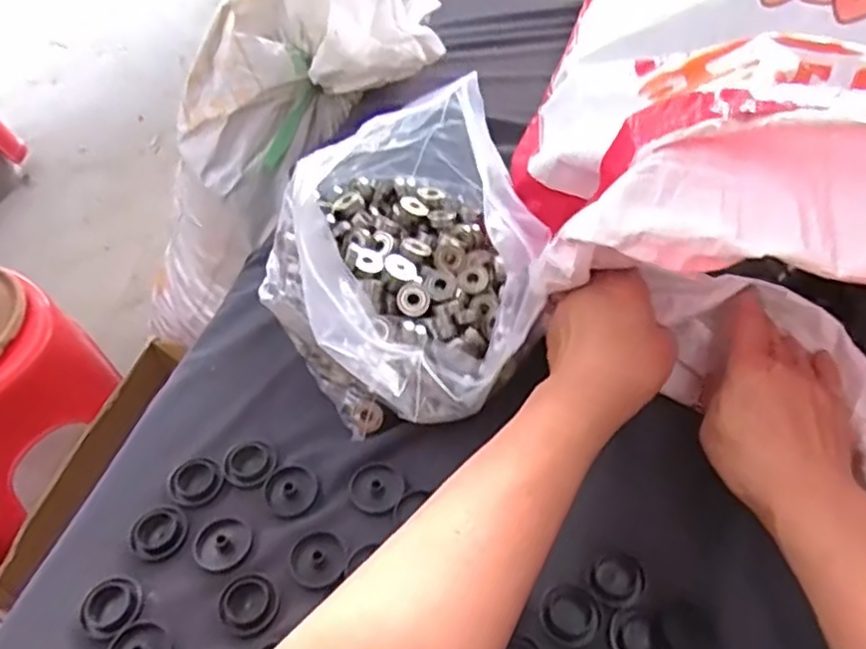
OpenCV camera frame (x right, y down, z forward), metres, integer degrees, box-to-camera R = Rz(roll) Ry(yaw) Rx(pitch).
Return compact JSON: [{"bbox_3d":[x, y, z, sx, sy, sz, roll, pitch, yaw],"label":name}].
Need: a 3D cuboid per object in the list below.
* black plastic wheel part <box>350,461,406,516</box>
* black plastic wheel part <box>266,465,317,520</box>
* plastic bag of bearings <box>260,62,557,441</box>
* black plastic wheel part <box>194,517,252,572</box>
[{"bbox_3d":[-0.035,0.103,0.434,0.032,0.005,0.037,-30,52,-23],"label":"black plastic wheel part"},{"bbox_3d":[-0.090,0.104,0.435,0.030,0.004,0.035,-28,52,-21],"label":"black plastic wheel part"},{"bbox_3d":[-0.026,-0.043,0.449,0.156,0.179,0.205,-20,49,-15],"label":"plastic bag of bearings"},{"bbox_3d":[-0.126,0.132,0.414,0.033,0.004,0.032,-2,47,2],"label":"black plastic wheel part"}]

